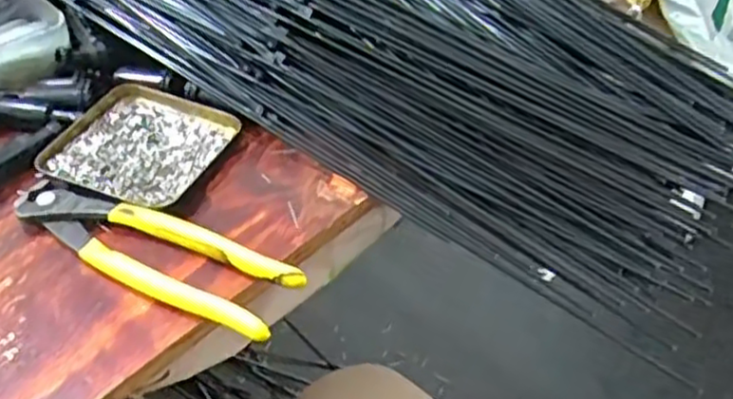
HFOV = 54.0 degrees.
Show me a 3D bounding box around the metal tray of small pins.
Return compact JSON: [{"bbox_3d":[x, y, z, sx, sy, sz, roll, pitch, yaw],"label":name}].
[{"bbox_3d":[-0.145,-0.035,0.456,0.093,0.011,0.092,18,47,13],"label":"metal tray of small pins"}]

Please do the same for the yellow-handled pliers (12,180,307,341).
[{"bbox_3d":[-0.117,0.027,0.392,0.165,0.015,0.046,19,47,15],"label":"yellow-handled pliers"}]

